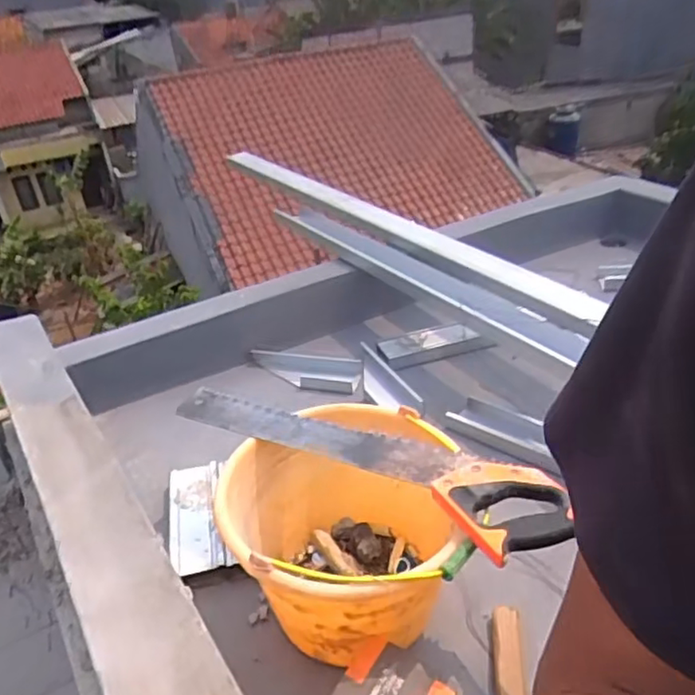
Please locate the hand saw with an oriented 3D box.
[{"bbox_3d":[0.000,0.119,0.778,0.532,0.034,0.125,19,40,33],"label":"hand saw"}]

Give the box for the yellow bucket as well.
[{"bbox_3d":[-0.004,0.238,0.786,0.269,0.206,0.281,-2,33,6],"label":"yellow bucket"}]

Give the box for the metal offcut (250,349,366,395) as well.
[{"bbox_3d":[-0.091,0.047,1.291,0.234,0.032,0.084,7,35,19],"label":"metal offcut"}]

